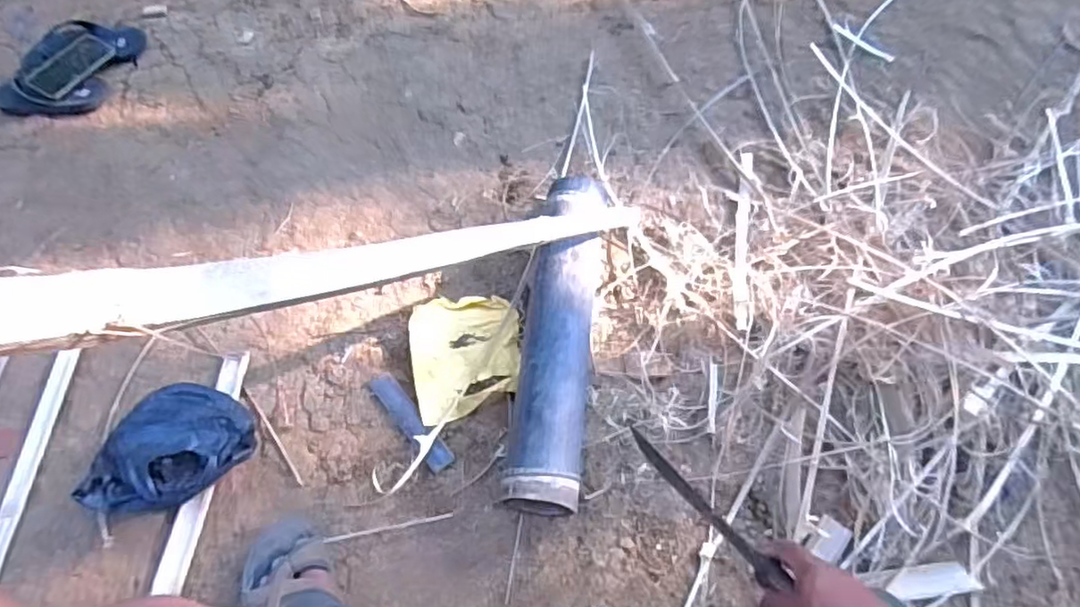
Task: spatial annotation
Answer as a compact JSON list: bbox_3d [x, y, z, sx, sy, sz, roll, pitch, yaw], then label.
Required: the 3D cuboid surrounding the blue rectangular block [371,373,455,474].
[{"bbox_3d":[-0.176,0.156,0.876,0.032,0.015,0.165,-37,62,-17],"label":"blue rectangular block"}]

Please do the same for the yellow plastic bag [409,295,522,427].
[{"bbox_3d":[-0.103,0.071,0.921,0.151,0.026,0.186,-10,58,-2],"label":"yellow plastic bag"}]

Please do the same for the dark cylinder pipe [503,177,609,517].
[{"bbox_3d":[0.028,0.037,0.879,0.096,0.092,0.475,5,62,7],"label":"dark cylinder pipe"}]

